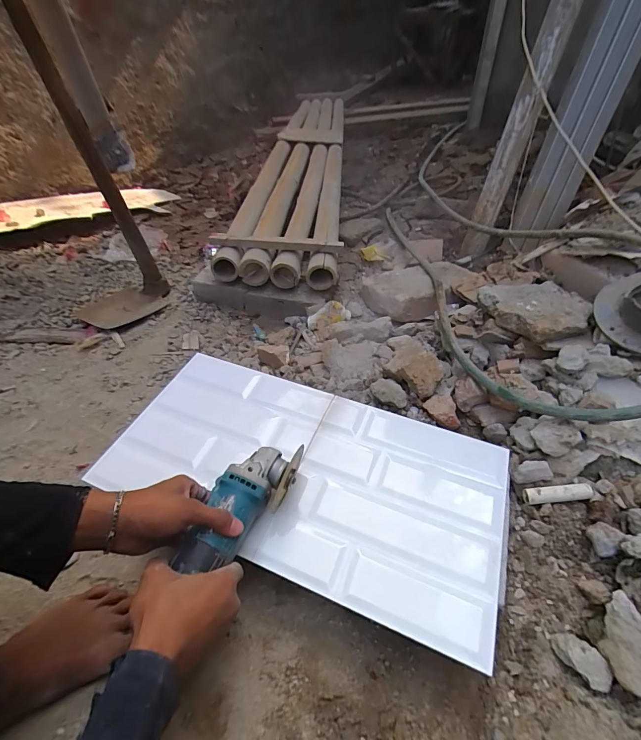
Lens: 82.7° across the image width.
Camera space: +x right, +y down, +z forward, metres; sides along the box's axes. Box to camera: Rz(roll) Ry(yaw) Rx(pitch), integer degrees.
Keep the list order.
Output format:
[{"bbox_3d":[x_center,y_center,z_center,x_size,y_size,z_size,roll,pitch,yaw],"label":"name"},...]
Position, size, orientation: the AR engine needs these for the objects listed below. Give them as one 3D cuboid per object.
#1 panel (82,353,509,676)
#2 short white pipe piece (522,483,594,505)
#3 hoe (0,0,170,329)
[{"bbox_3d":[-0.032,0.152,0.567,0.591,0.009,0.299,16,50,15],"label":"panel"},{"bbox_3d":[0.355,0.187,0.547,0.093,0.023,0.023,-4,47,1],"label":"short white pipe piece"},{"bbox_3d":[-0.548,-0.380,0.804,0.219,0.618,0.167,-33,53,-24],"label":"hoe"}]

